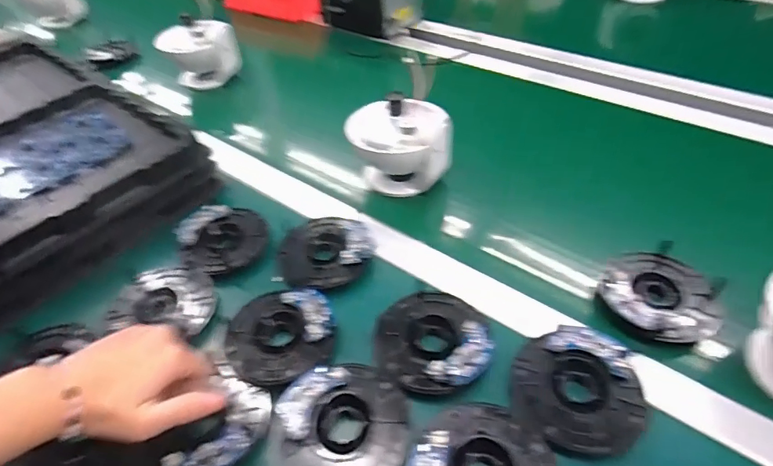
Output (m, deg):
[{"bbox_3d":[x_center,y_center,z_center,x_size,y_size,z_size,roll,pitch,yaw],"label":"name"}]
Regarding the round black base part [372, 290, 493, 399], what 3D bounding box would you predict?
[{"bbox_3d":[0.041,0.091,0.417,0.098,0.016,0.096,-2,45,2],"label":"round black base part"}]

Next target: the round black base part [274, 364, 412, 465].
[{"bbox_3d":[-0.034,0.150,0.366,0.103,0.013,0.096,-2,45,2],"label":"round black base part"}]

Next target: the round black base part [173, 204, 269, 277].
[{"bbox_3d":[-0.185,0.006,0.535,0.091,0.030,0.093,-2,45,2],"label":"round black base part"}]

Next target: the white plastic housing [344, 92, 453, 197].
[{"bbox_3d":[0.017,-0.109,0.583,0.124,0.109,0.074,8,47,12],"label":"white plastic housing"}]

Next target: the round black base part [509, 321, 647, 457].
[{"bbox_3d":[0.152,0.121,0.374,0.097,0.015,0.098,-2,45,2],"label":"round black base part"}]

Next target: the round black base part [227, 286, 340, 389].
[{"bbox_3d":[-0.095,0.088,0.429,0.099,0.014,0.100,-26,49,-19],"label":"round black base part"}]

